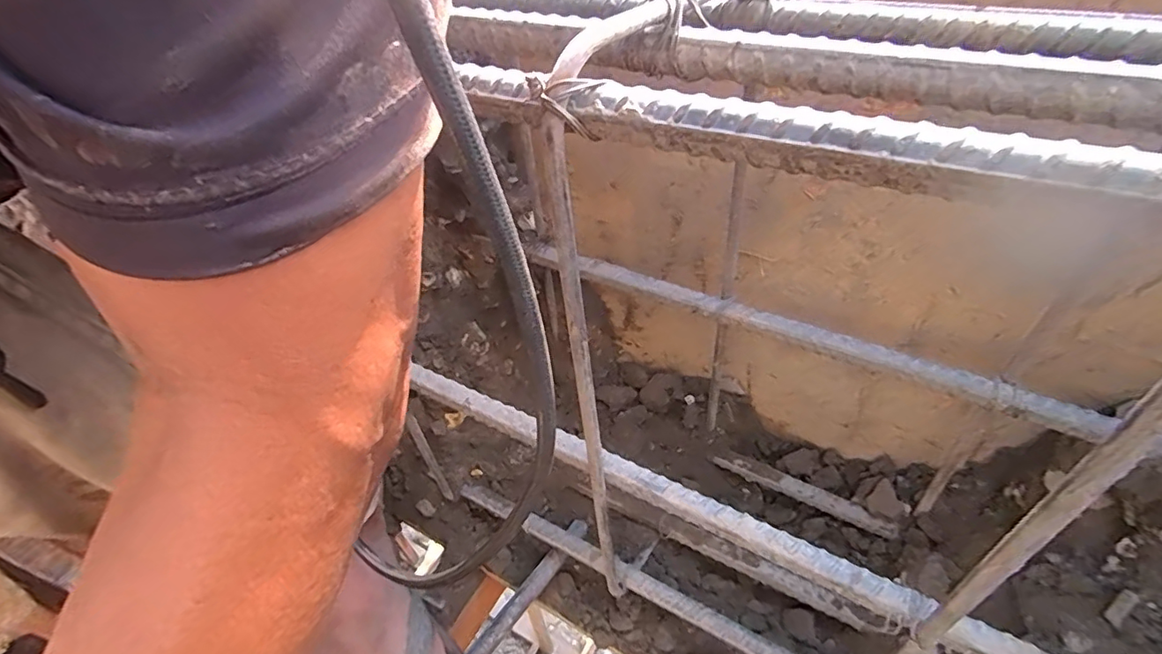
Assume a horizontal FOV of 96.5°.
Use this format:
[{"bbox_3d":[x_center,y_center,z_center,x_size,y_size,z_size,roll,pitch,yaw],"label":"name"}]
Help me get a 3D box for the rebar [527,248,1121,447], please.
[{"bbox_3d":[0.110,-0.003,0.319,0.331,0.012,0.014,20,48,23],"label":"rebar"}]

